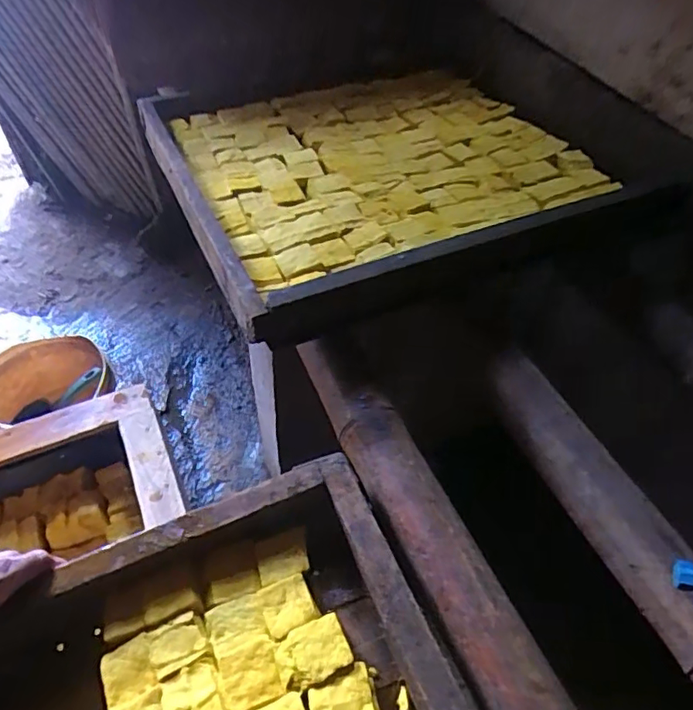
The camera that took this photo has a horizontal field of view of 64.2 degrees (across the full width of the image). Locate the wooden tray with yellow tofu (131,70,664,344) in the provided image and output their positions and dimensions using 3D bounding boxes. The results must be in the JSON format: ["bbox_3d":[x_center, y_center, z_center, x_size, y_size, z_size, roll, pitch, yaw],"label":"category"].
[{"bbox_3d":[0.050,-0.291,0.791,0.583,0.059,0.534,-19,54,-20],"label":"wooden tray with yellow tofu"}]

